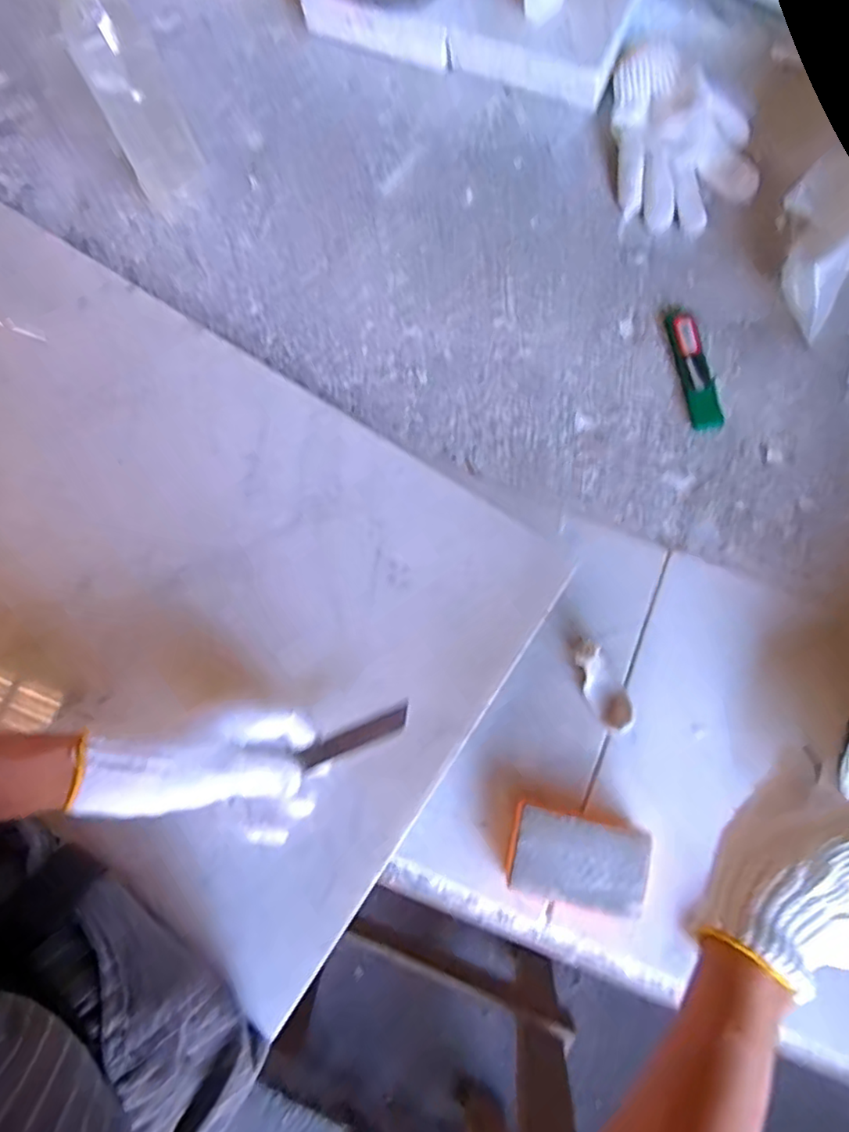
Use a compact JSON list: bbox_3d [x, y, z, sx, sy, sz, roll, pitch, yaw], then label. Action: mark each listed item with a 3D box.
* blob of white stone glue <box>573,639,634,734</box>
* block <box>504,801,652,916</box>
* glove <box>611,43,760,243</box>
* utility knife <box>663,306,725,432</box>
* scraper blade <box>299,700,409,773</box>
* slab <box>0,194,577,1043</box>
[{"bbox_3d":[0.135,0.092,0.458,0.029,0.027,0.074,-30,78,-7],"label":"blob of white stone glue"},{"bbox_3d":[0.110,0.209,0.428,0.092,0.033,0.056,12,78,6],"label":"block"},{"bbox_3d":[0.244,-0.411,0.570,0.124,0.041,0.187,-6,76,-2],"label":"glove"},{"bbox_3d":[0.243,-0.181,0.538,0.028,0.013,0.122,-9,76,-2],"label":"utility knife"},{"bbox_3d":[-0.046,0.118,0.412,0.080,0.008,0.016,-26,77,0],"label":"scraper blade"},{"bbox_3d":[-0.399,-0.088,0.505,0.969,0.029,0.440,33,78,8],"label":"slab"}]

